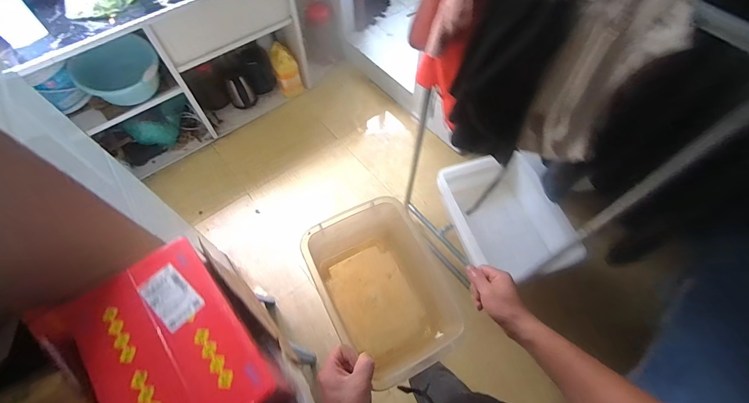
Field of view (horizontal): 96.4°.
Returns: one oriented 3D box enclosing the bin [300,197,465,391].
[{"bbox_3d":[0.008,0.148,0.578,0.180,0.166,0.237,-24,64,-13],"label":"bin"}]

